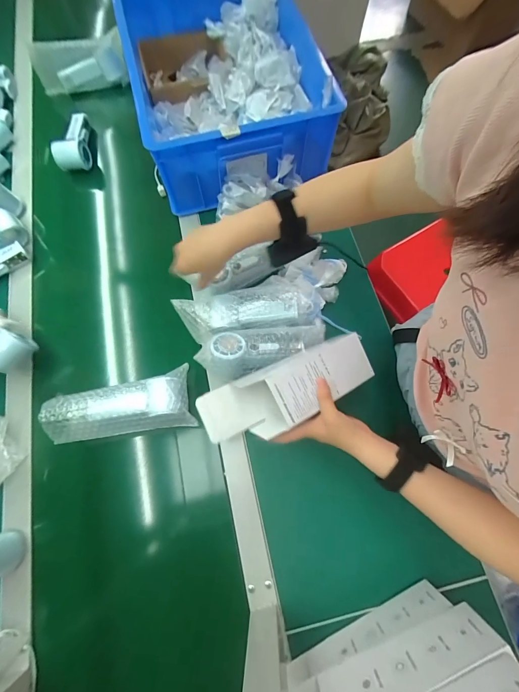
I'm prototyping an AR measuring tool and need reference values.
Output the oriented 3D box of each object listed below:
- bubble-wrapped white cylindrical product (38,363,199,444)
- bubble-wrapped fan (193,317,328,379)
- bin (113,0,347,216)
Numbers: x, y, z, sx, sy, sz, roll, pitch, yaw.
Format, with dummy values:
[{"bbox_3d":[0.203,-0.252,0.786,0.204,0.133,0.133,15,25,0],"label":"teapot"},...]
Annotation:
[{"bbox_3d":[-0.213,0.095,0.475,0.203,0.048,0.089,-13,73,-3],"label":"bubble-wrapped white cylindrical product"},{"bbox_3d":[0.010,-0.001,0.495,0.204,0.053,0.081,-8,72,-2],"label":"bubble-wrapped fan"},{"bbox_3d":[-0.078,-0.548,0.638,0.341,0.151,0.471,-14,73,-4],"label":"bin"}]

